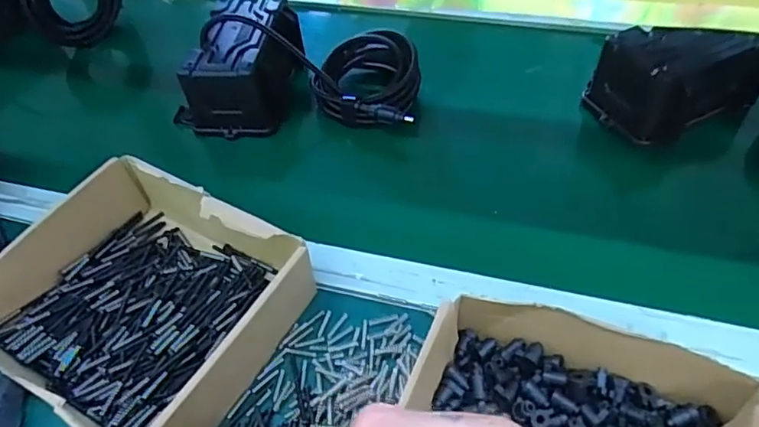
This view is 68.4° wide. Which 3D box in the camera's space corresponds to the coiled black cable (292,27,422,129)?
[{"bbox_3d":[-0.018,-0.151,0.623,0.122,0.054,0.117,3,51,9],"label":"coiled black cable"}]

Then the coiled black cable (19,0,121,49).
[{"bbox_3d":[-0.407,-0.284,0.744,0.122,0.129,0.040,-35,55,-21],"label":"coiled black cable"}]

